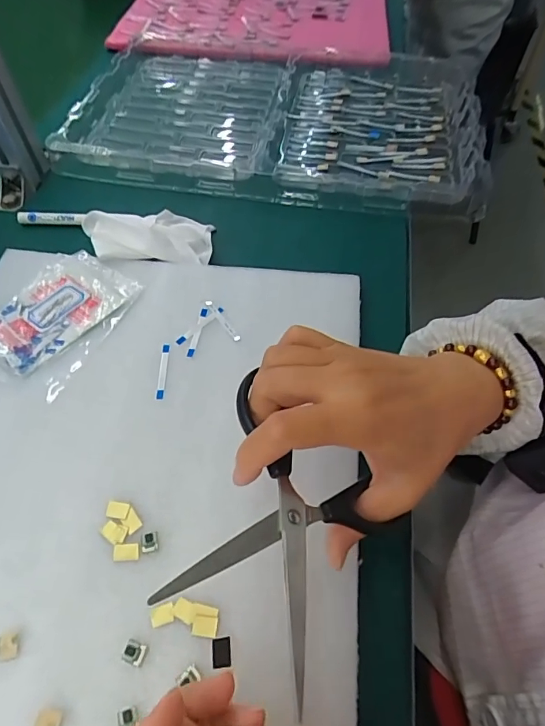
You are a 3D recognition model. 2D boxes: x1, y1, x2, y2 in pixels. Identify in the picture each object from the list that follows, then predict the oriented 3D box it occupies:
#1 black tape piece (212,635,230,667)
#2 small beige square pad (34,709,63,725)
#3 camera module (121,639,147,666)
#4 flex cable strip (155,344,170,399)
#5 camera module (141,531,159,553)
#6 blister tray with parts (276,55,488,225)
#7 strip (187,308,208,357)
[{"bbox_3d":[-0.028,0.160,0.252,0.010,0.004,0.014,-5,55,-1],"label":"black tape piece"},{"bbox_3d":[-0.115,0.185,0.233,0.014,0.004,0.012,1,55,2],"label":"small beige square pad"},{"bbox_3d":[-0.077,0.160,0.250,0.012,0.004,0.010,16,57,12],"label":"camera module"},{"bbox_3d":[-0.086,0.006,0.356,0.006,0.004,0.050,-2,55,0],"label":"flex cable strip"},{"bbox_3d":[-0.077,0.111,0.284,0.010,0.004,0.013,-11,56,-6],"label":"camera module"},{"bbox_3d":[0.133,-0.296,0.556,0.233,0.027,0.300,9,56,6],"label":"blister tray with parts"},{"bbox_3d":[-0.062,-0.027,0.376,0.005,0.004,0.049,8,56,5],"label":"strip"}]

